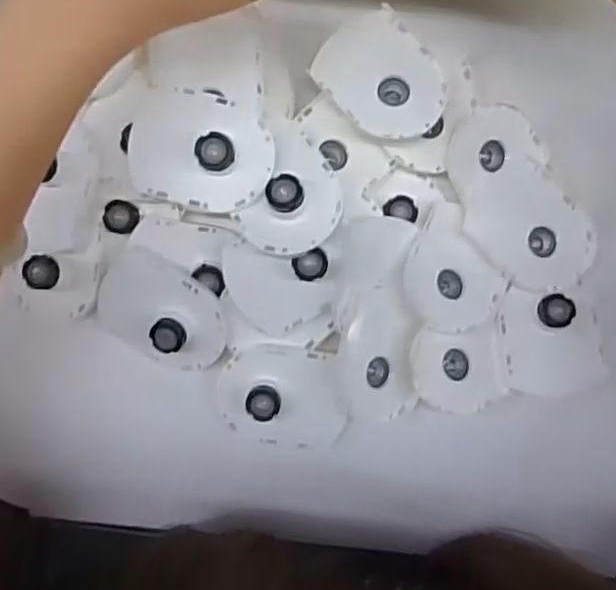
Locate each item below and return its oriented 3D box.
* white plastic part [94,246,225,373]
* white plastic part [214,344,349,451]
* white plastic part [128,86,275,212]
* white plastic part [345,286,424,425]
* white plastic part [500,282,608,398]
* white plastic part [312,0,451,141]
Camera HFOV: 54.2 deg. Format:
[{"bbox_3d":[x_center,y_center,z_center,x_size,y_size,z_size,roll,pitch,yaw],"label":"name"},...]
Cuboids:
[{"bbox_3d":[-0.081,0.010,0.340,0.076,0.024,0.052,32,87,3],"label":"white plastic part"},{"bbox_3d":[-0.014,0.058,0.343,0.072,0.020,0.056,7,86,1],"label":"white plastic part"},{"bbox_3d":[-0.057,-0.075,0.316,0.076,0.031,0.056,12,86,1],"label":"white plastic part"},{"bbox_3d":[0.042,0.034,0.339,0.046,0.022,0.071,1,86,1],"label":"white plastic part"},{"bbox_3d":[0.141,0.026,0.343,0.056,0.014,0.061,-3,86,0],"label":"white plastic part"},{"bbox_3d":[0.043,-0.122,0.340,0.058,0.013,0.075,-43,87,-2],"label":"white plastic part"}]

